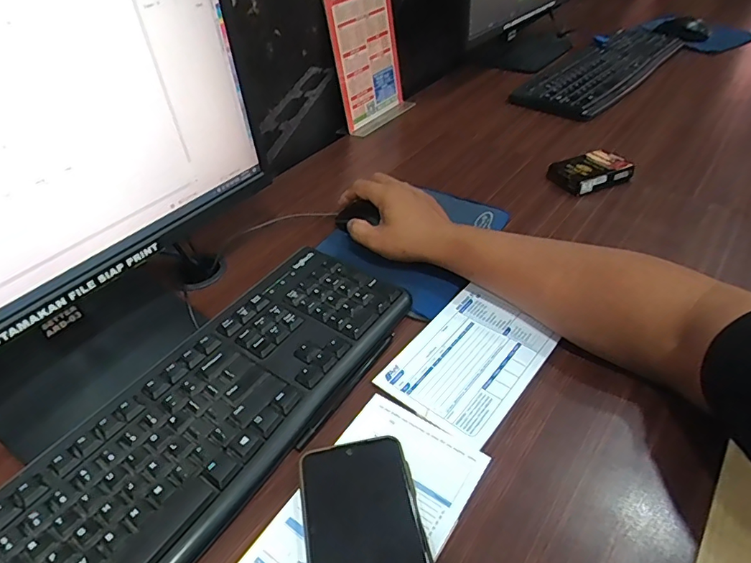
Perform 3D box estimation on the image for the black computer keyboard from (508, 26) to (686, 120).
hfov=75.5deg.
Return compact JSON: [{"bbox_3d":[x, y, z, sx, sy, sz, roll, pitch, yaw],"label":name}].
[{"bbox_3d":[0.458,-0.431,0.948,0.162,0.024,0.548,31,53,31],"label":"black computer keyboard"}]

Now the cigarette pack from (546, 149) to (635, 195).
[{"bbox_3d":[0.283,-0.146,0.646,0.098,0.024,0.062,-15,43,-11],"label":"cigarette pack"}]

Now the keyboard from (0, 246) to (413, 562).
[{"bbox_3d":[-0.140,0.112,0.397,0.149,0.017,0.409,24,50,28],"label":"keyboard"}]

